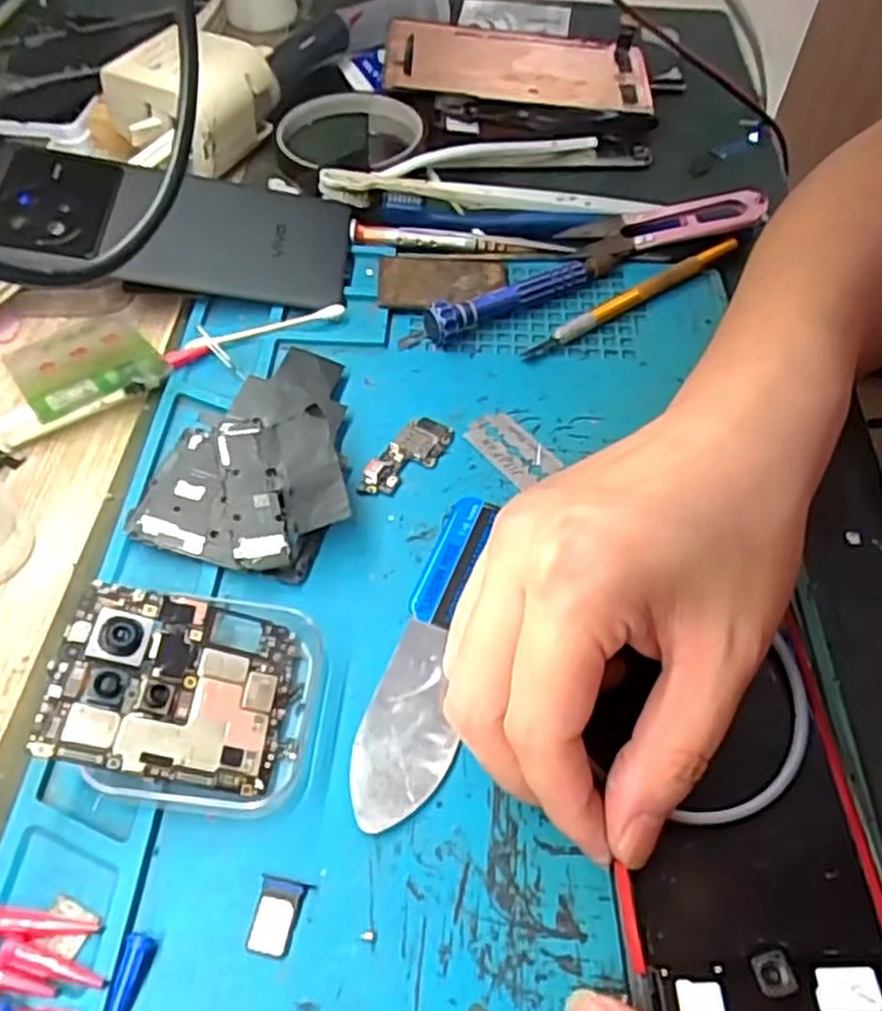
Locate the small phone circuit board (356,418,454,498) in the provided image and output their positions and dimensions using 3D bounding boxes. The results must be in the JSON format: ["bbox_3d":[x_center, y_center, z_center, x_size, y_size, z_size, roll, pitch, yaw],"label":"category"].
[{"bbox_3d":[-0.013,-0.019,0.299,0.020,0.004,0.045,30,58,18],"label":"small phone circuit board"}]

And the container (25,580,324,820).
[{"bbox_3d":[-0.074,0.056,0.227,0.071,0.027,0.063,0,53,-3],"label":"container"}]

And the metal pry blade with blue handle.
[{"bbox_3d":[0.000,0.046,0.253,0.027,0.004,0.120,16,54,9],"label":"metal pry blade with blue handle"}]

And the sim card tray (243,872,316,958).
[{"bbox_3d":[-0.044,0.110,0.205,0.013,0.004,0.019,10,54,5],"label":"sim card tray"}]

